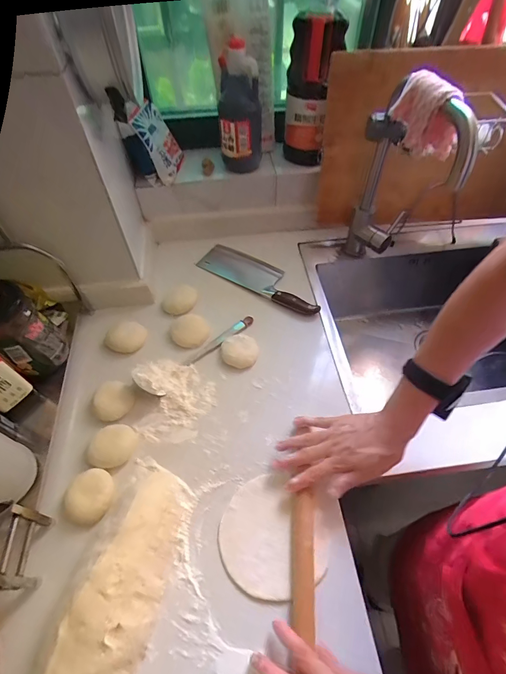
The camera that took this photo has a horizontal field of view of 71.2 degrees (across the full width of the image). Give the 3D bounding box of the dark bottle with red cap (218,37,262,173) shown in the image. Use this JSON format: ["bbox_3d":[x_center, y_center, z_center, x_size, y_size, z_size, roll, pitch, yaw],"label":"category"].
[{"bbox_3d":[-0.024,-0.432,0.682,0.082,0.206,0.068,-1,54,0],"label":"dark bottle with red cap"}]

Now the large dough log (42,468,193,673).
[{"bbox_3d":[-0.157,0.318,0.411,0.082,0.063,0.315,14,56,11],"label":"large dough log"}]

